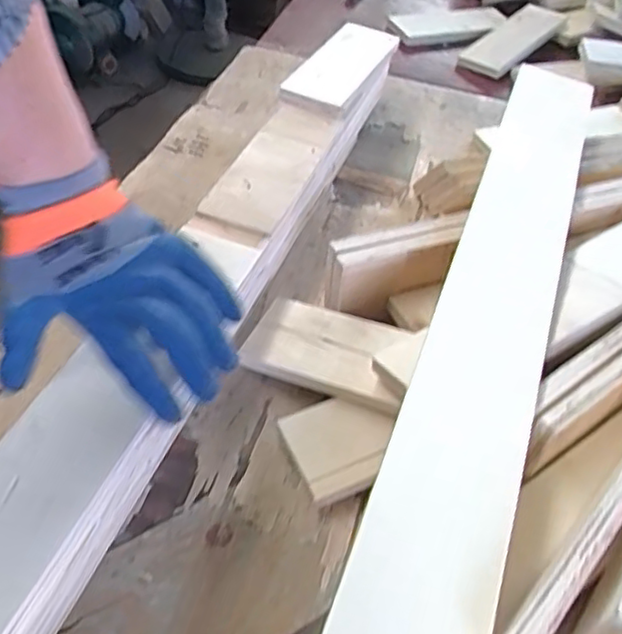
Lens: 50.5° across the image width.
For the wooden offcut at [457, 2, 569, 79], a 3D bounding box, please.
[{"bbox_3d":[0.284,-0.389,0.925,0.179,0.020,0.070,-40,59,-20],"label":"wooden offcut"}]

